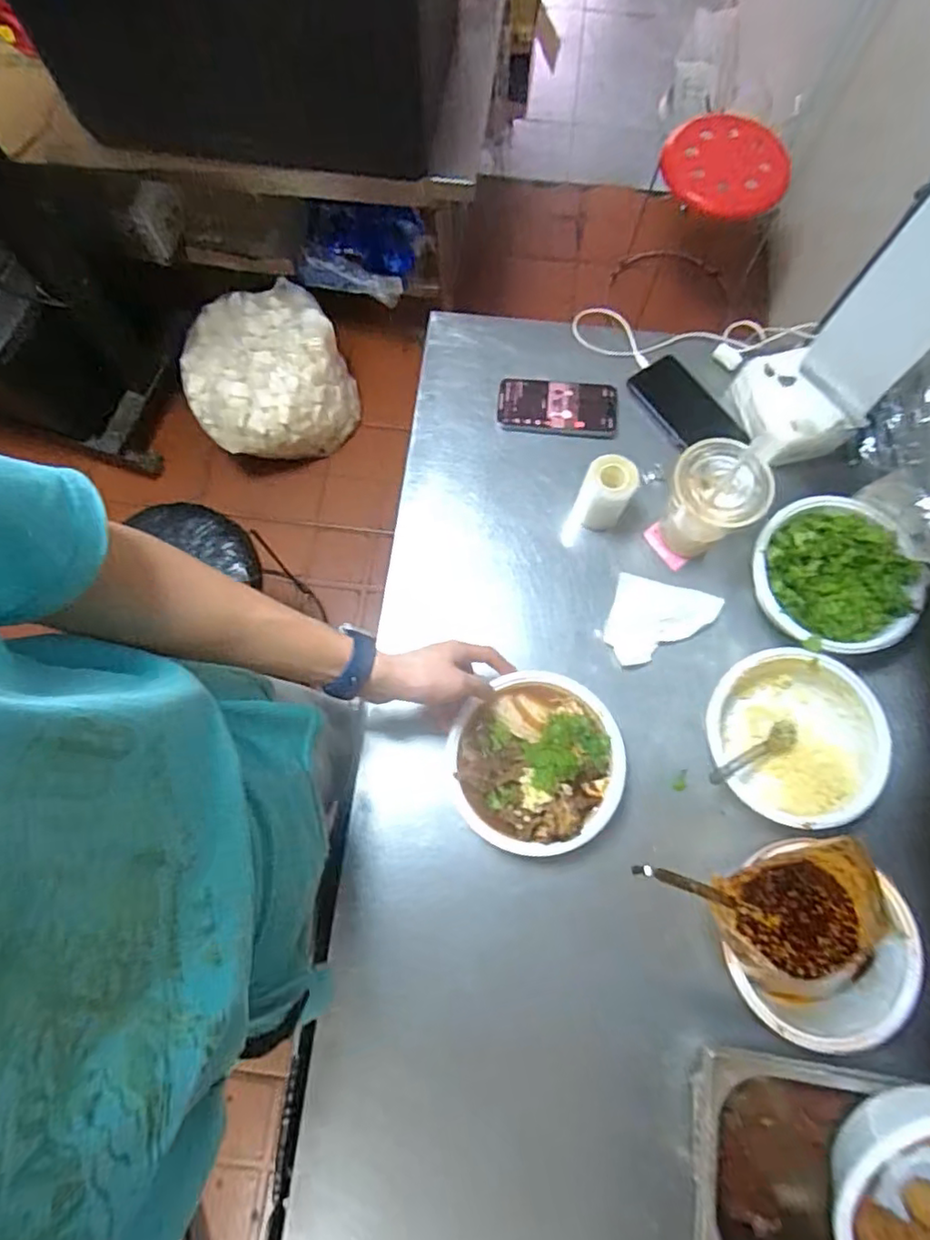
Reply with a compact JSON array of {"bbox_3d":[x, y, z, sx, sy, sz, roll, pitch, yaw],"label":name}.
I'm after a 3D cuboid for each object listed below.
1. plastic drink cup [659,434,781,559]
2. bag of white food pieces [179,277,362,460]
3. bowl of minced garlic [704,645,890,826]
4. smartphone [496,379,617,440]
[{"bbox_3d":[0.259,-0.125,0.663,0.091,0.141,0.091,0,74,0],"label":"plastic drink cup"},{"bbox_3d":[-0.479,-0.593,1.548,0.381,0.243,0.343,-18,75,-5],"label":"bag of white food pieces"},{"bbox_3d":[0.333,0.117,0.642,0.161,0.070,0.164,0,74,0],"label":"bowl of minced garlic"},{"bbox_3d":[0.114,-0.262,0.773,0.143,0.011,0.077,6,74,2],"label":"smartphone"}]

